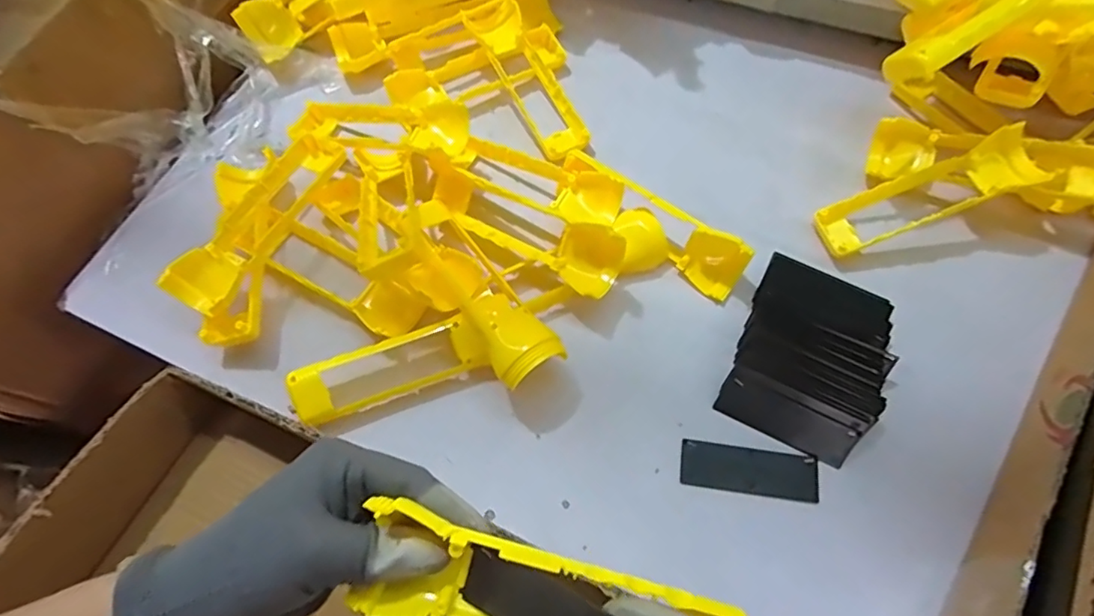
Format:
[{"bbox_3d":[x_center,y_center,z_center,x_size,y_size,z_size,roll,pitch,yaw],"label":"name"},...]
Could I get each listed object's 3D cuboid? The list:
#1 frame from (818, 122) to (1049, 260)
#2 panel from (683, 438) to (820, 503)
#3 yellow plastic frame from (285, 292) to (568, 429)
[{"bbox_3d":[0.292,-0.086,0.425,0.161,0.020,0.047,-23,68,7],"label":"frame"},{"bbox_3d":[0.138,0.111,0.376,0.091,0.006,0.030,7,68,4],"label":"panel"},{"bbox_3d":[-0.087,0.031,0.388,0.190,0.056,0.074,-10,68,-3],"label":"yellow plastic frame"}]

